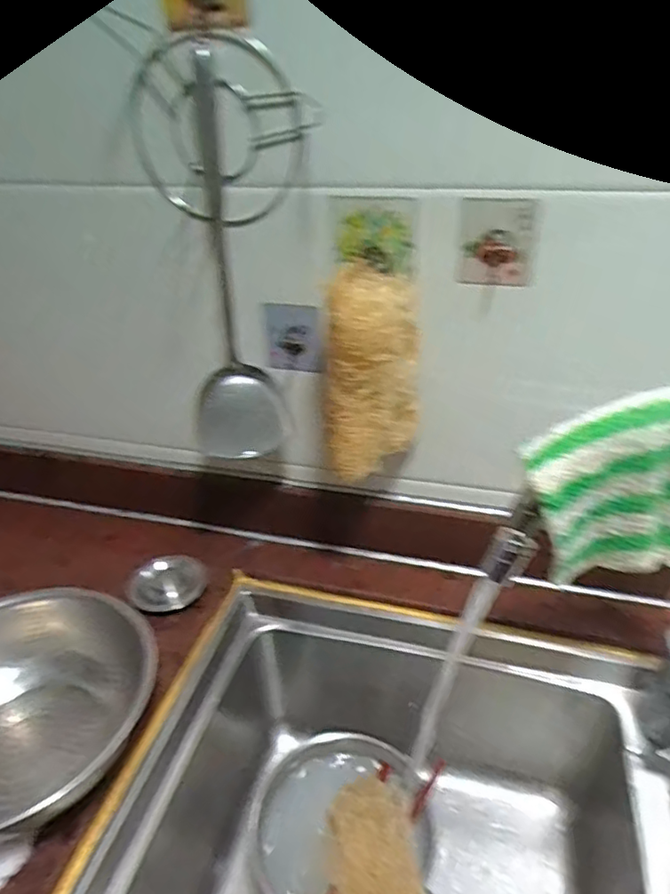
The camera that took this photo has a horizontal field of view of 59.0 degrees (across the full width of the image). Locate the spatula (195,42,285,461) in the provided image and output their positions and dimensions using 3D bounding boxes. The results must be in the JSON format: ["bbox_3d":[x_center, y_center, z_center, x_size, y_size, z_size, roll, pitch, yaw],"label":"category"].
[{"bbox_3d":[-0.107,-0.150,0.578,0.089,0.376,0.026,-17,35,-24],"label":"spatula"}]

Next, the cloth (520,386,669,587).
[{"bbox_3d":[0.212,0.023,0.377,0.179,0.116,0.041,-6,32,-9],"label":"cloth"}]

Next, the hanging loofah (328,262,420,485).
[{"bbox_3d":[0.036,-0.063,0.541,0.076,0.174,0.090,4,32,8],"label":"hanging loofah"}]

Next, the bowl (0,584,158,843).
[{"bbox_3d":[-0.281,0.235,0.520,0.256,0.102,0.234,-1,32,0],"label":"bowl"}]

